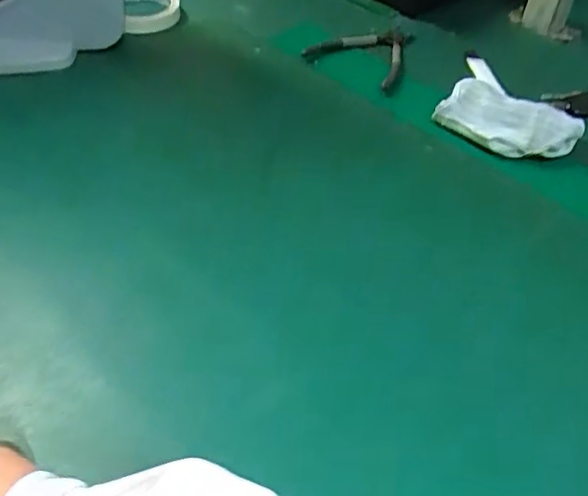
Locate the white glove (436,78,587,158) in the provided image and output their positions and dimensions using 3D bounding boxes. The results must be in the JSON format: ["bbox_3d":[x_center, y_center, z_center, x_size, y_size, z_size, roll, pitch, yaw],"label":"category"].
[{"bbox_3d":[0.207,-0.122,0.586,0.133,0.032,0.073,23,49,16],"label":"white glove"}]

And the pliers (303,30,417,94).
[{"bbox_3d":[0.073,-0.227,0.692,0.103,0.022,0.158,15,46,10],"label":"pliers"}]

